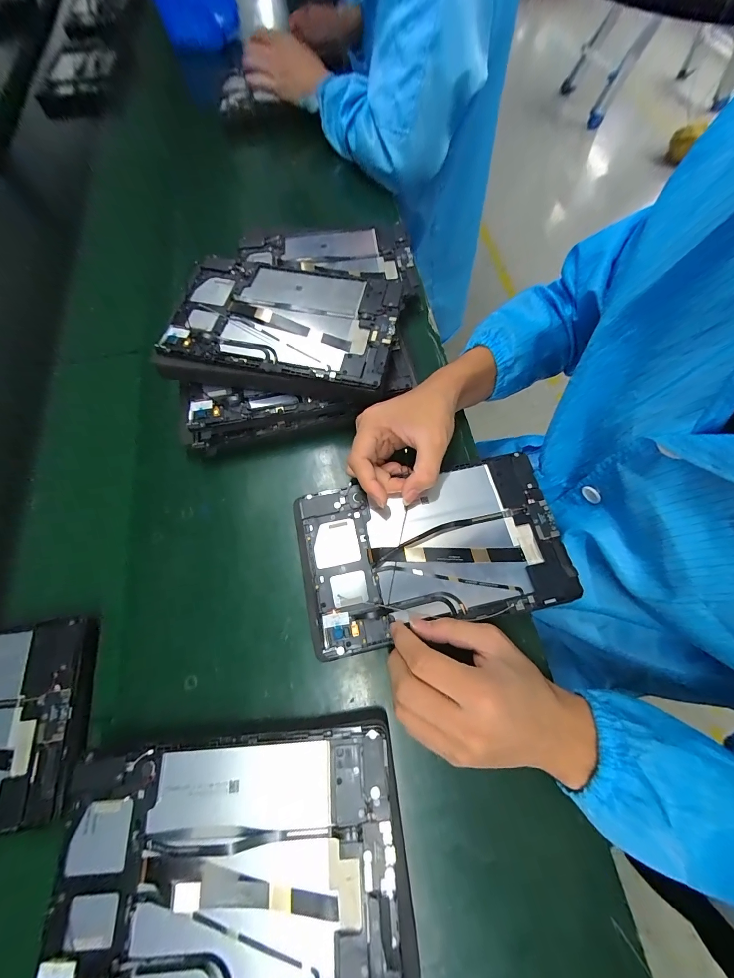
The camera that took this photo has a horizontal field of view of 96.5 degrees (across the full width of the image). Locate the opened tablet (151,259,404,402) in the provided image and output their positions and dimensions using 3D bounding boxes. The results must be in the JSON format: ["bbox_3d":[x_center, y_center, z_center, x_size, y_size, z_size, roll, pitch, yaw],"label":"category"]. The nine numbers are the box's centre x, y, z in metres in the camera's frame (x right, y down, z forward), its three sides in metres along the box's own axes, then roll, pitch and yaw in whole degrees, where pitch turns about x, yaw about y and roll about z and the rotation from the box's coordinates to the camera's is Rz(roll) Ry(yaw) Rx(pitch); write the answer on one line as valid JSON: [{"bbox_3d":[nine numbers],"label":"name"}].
[{"bbox_3d":[-0.092,-0.182,0.365,0.243,0.023,0.163,10,71,5],"label":"opened tablet"}]

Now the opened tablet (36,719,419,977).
[{"bbox_3d":[-0.097,0.266,0.233,0.242,0.011,0.152,-5,69,-2],"label":"opened tablet"}]

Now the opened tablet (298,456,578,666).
[{"bbox_3d":[0.061,0.054,0.313,0.245,0.014,0.148,-12,71,-4],"label":"opened tablet"}]

